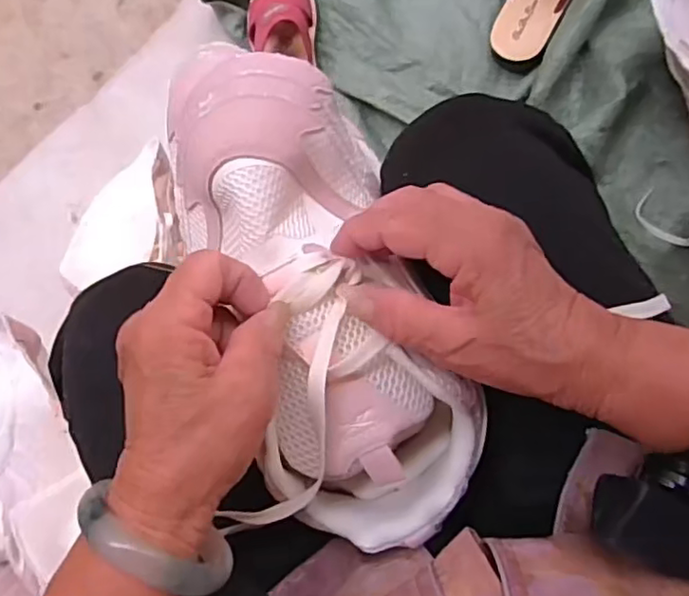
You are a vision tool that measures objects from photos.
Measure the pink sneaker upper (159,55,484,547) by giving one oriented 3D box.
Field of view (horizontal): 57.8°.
[{"bbox_3d":[-0.020,-0.001,0.328,0.119,0.083,0.263,-21,88,8],"label":"pink sneaker upper"}]

